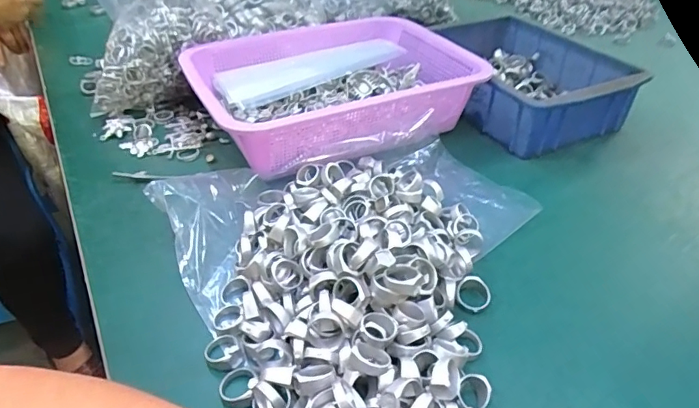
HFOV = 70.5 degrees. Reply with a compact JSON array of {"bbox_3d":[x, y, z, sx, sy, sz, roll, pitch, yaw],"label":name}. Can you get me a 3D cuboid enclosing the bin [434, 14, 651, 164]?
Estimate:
[{"bbox_3d":[0.212,-0.161,0.626,0.180,0.069,0.249,-16,40,-19],"label":"bin"}]

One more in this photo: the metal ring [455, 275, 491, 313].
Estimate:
[{"bbox_3d":[0.094,0.068,0.377,0.026,0.012,0.027,0,38,0],"label":"metal ring"}]

